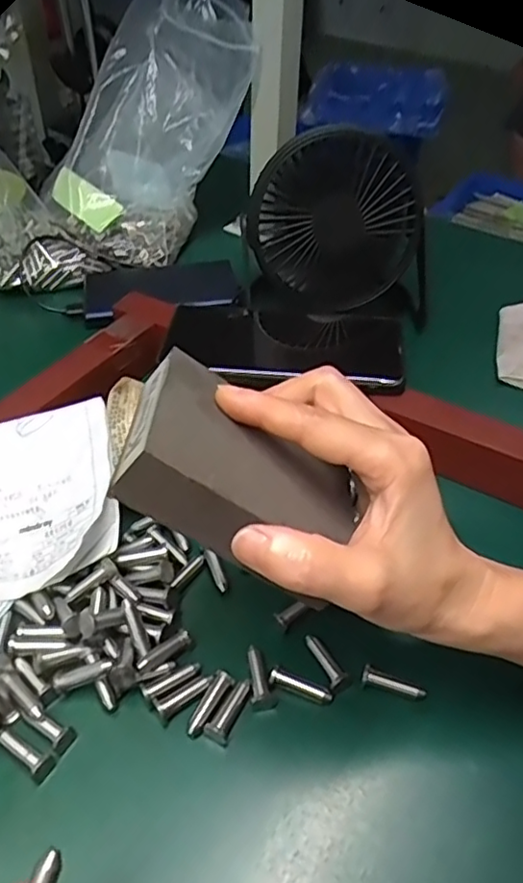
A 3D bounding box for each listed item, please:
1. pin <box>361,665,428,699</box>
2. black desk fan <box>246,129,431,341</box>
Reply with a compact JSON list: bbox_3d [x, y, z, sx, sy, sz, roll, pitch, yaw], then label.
[{"bbox_3d":[0.063,0.116,0.294,0.030,0.008,0.006,15,47,12],"label":"pin"},{"bbox_3d":[0.062,-0.160,0.502,0.140,0.170,0.077,-1,45,-3],"label":"black desk fan"}]

